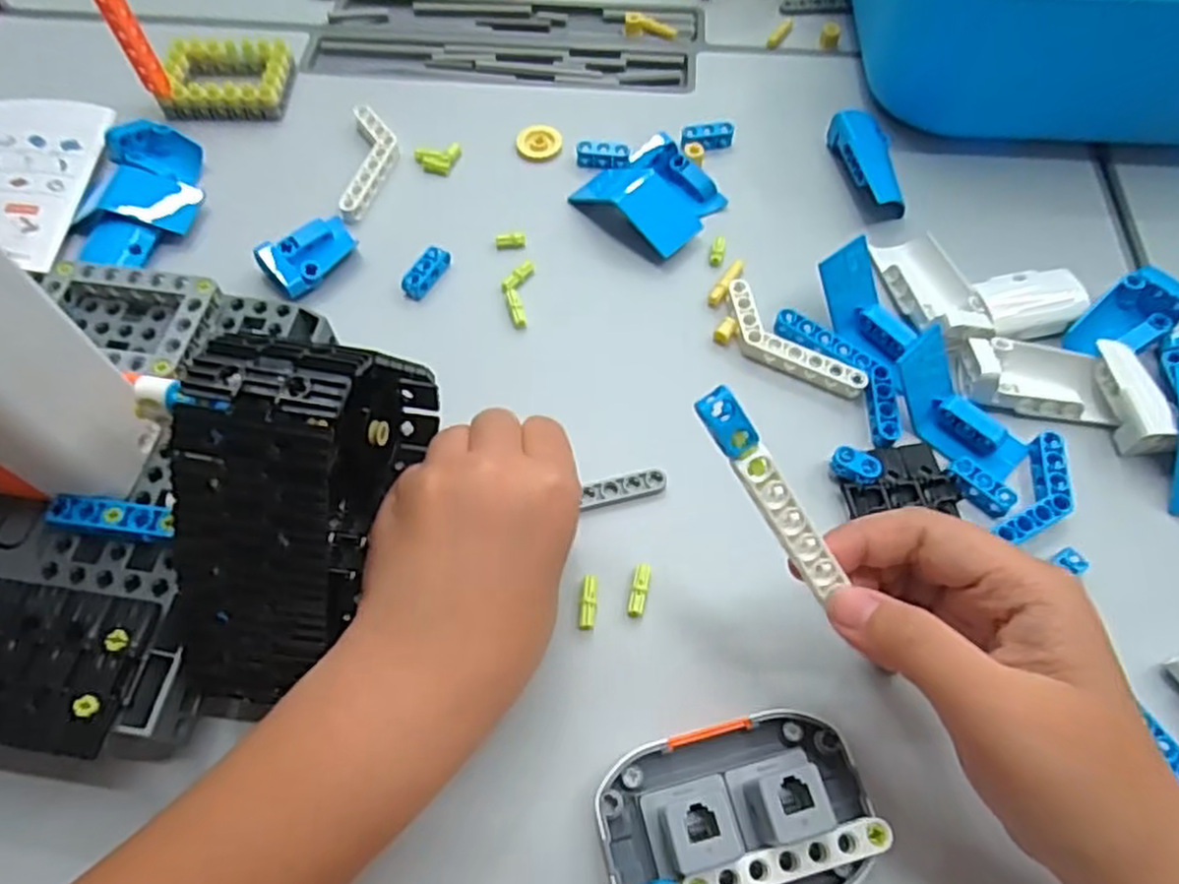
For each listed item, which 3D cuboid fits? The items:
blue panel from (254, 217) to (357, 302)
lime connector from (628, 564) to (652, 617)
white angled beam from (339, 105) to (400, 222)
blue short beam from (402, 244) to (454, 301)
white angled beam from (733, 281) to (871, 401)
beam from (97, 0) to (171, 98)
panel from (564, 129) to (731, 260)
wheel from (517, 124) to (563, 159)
[{"bbox_3d":[-0.140,-0.096,0.372,0.030,0.016,0.048,38,67,19],"label":"blue panel"},{"bbox_3d":[0.020,0.059,0.296,0.006,0.005,0.021,12,61,7],"label":"lime connector"},{"bbox_3d":[-0.119,-0.154,0.406,0.026,0.010,0.078,-2,61,-1],"label":"white angled beam"},{"bbox_3d":[-0.082,-0.085,0.369,0.012,0.008,0.031,23,63,13],"label":"blue short beam"},{"bbox_3d":[0.092,-0.045,0.347,0.078,0.009,0.024,41,68,20],"label":"white angled beam"},{"bbox_3d":[-0.241,-0.214,0.388,0.014,0.071,0.007,-34,66,-17],"label":"beam"},{"bbox_3d":[0.034,-0.132,0.392,0.060,0.020,0.064,-40,68,-19],"label":"panel"},{"bbox_3d":[-0.029,-0.172,0.421,0.025,0.005,0.024,0,61,0],"label":"wheel"}]

